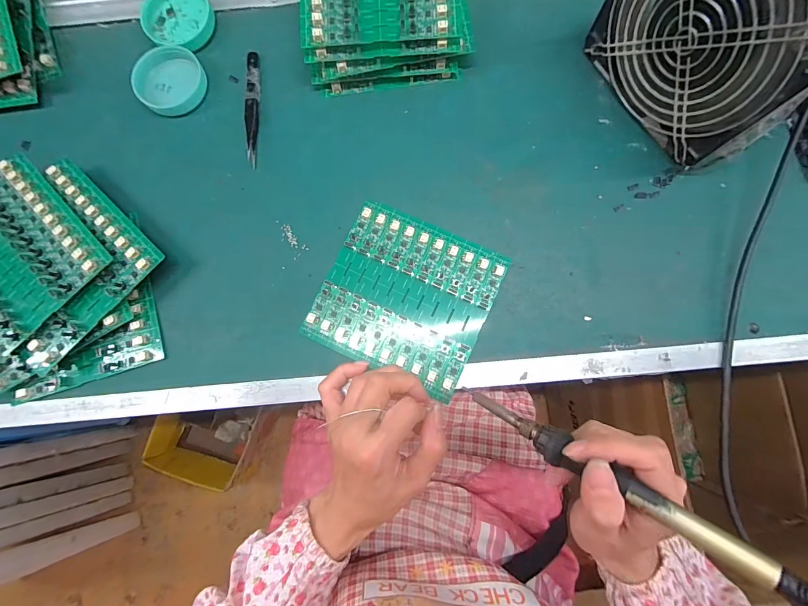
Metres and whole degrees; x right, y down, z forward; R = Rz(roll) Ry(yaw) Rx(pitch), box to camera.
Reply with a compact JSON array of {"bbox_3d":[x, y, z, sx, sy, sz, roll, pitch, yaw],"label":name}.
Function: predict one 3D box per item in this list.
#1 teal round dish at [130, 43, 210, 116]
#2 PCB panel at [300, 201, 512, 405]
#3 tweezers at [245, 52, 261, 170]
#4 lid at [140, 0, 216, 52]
[{"bbox_3d":[-0.224,-0.213,0.340,0.064,0.015,0.060,0,82,2],"label":"teal round dish"},{"bbox_3d":[0.002,-0.006,0.307,0.138,0.004,0.132,25,82,6],"label":"PCB panel"},{"bbox_3d":[-0.142,-0.185,0.336,0.013,0.009,0.115,-5,82,1],"label":"tweezers"},{"bbox_3d":[-0.219,-0.280,0.348,0.069,0.009,0.064,0,82,2],"label":"lid"}]

